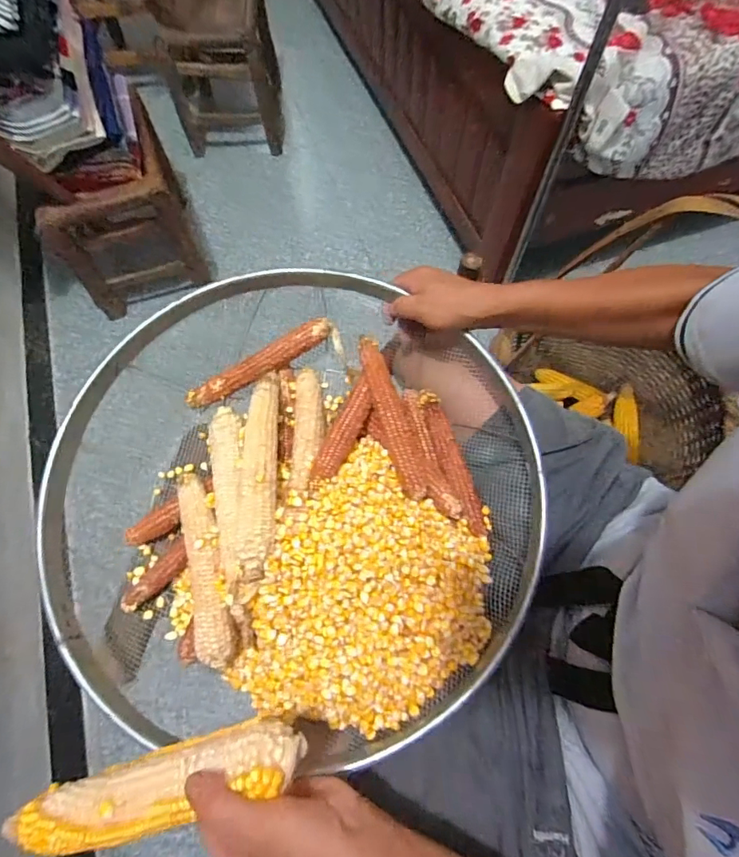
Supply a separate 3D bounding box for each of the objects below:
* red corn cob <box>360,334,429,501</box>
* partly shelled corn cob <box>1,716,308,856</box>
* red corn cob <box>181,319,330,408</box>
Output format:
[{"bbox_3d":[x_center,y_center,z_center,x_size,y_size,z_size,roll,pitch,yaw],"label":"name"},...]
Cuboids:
[{"bbox_3d":[0.030,-0.017,0.532,0.041,0.029,0.198,-13,65,-7],"label":"red corn cob"},{"bbox_3d":[-0.160,0.265,0.337,0.231,0.036,0.047,-20,65,5],"label":"partly shelled corn cob"},{"bbox_3d":[-0.137,-0.079,0.579,0.198,0.022,0.027,-29,67,1],"label":"red corn cob"}]

